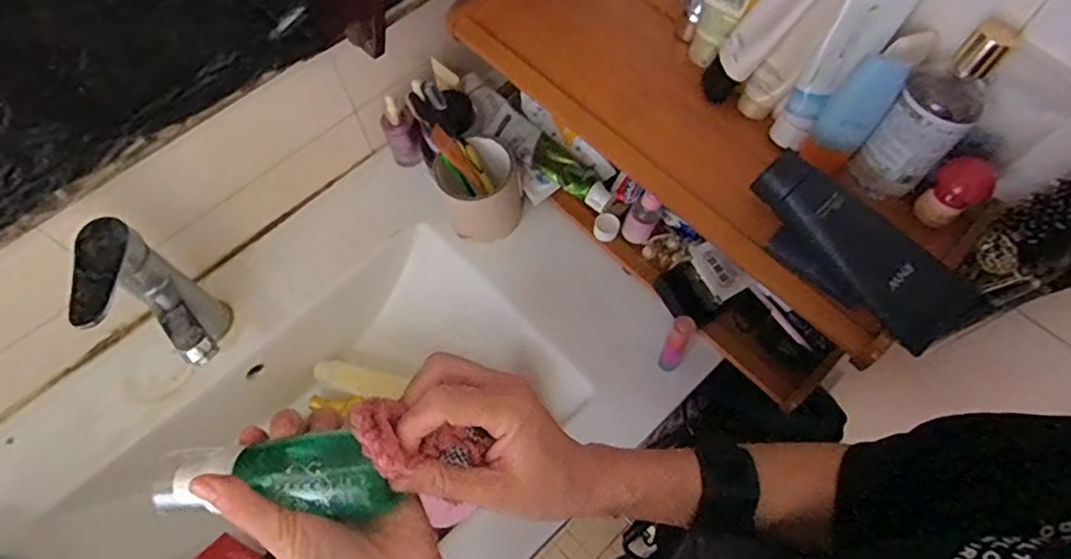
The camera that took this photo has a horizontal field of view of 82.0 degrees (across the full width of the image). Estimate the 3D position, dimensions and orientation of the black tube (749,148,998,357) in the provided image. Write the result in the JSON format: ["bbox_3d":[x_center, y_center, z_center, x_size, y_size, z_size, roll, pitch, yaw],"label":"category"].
[{"bbox_3d":[0.241,-0.029,0.468,0.045,0.036,0.169,-39,81,-17],"label":"black tube"}]

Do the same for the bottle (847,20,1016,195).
[{"bbox_3d":[0.301,-0.124,0.469,0.054,0.143,0.050,40,46,19],"label":"bottle"}]

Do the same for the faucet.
[{"bbox_3d":[-0.345,0.039,0.575,0.068,0.188,0.124,-31,66,-13],"label":"faucet"}]

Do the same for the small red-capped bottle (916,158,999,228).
[{"bbox_3d":[0.334,-0.073,0.490,0.034,0.056,0.040,18,65,10],"label":"small red-capped bottle"}]

